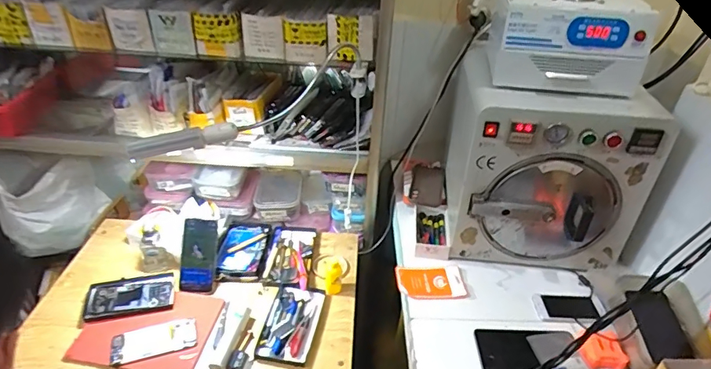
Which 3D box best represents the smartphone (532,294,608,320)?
[{"bbox_3d":[0.432,0.248,0.932,0.152,0.008,0.063,5,38,-9],"label":"smartphone"}]

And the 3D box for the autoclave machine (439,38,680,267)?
[{"bbox_3d":[0.391,-0.043,1.018,0.343,0.407,0.324,4,35,3],"label":"autoclave machine"}]

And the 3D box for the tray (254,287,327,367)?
[{"bbox_3d":[-0.131,0.281,0.947,0.107,0.025,0.177,7,35,7],"label":"tray"}]

